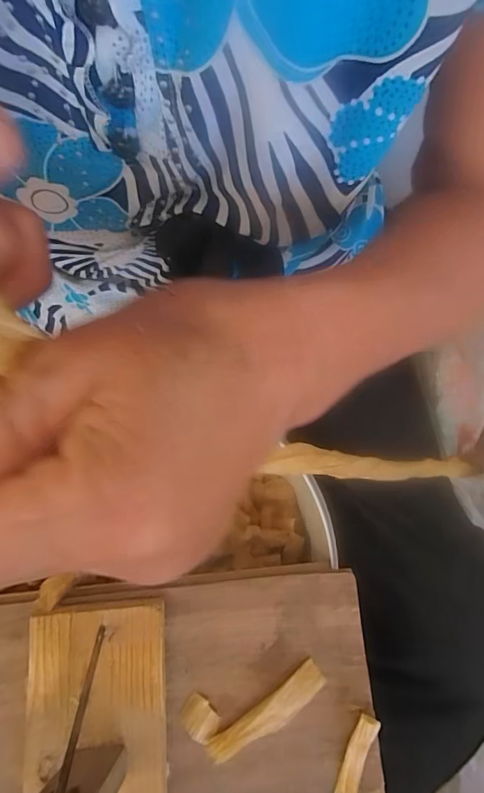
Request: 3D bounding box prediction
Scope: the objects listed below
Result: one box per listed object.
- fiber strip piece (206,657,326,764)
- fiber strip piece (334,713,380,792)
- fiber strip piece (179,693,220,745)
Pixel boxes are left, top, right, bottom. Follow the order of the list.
[{"bbox_3d":[0.017,0.219,0.304,0.089,0.013,0.020,-34,80,-8],"label":"fiber strip piece"},{"bbox_3d":[0.077,0.247,0.300,0.014,0.013,0.059,19,77,4],"label":"fiber strip piece"},{"bbox_3d":[-0.029,0.222,0.303,0.026,0.004,0.023,41,80,8],"label":"fiber strip piece"}]

